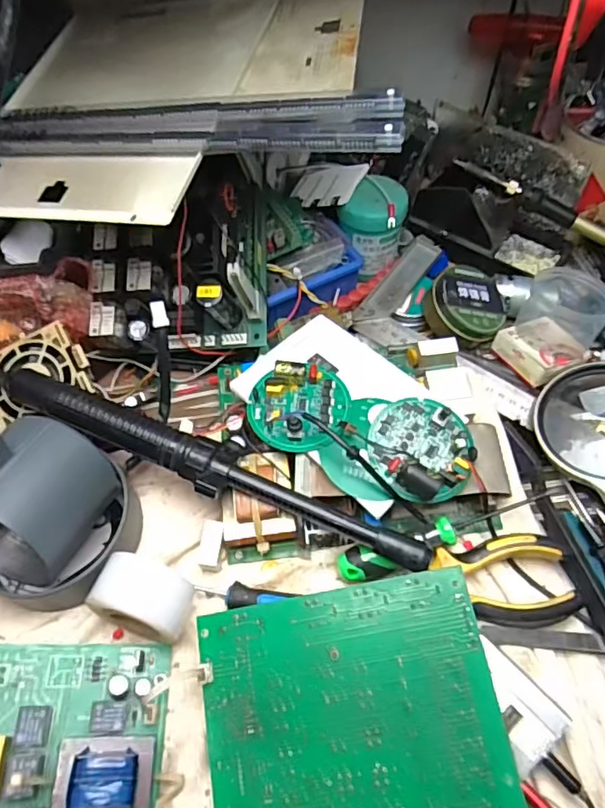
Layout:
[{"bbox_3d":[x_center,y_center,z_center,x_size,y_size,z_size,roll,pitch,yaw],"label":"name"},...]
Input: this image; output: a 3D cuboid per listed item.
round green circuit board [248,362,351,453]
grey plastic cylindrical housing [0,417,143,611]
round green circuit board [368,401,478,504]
[{"bbox_3d":[-0.002,0.000,0.388,0.069,0.023,0.059,-9,57,-5],"label":"round green circuit board"},{"bbox_3d":[-0.163,0.064,0.349,0.078,0.108,0.102,33,63,20],"label":"grey plastic cylindrical housing"},{"bbox_3d":[0.079,0.030,0.377,0.068,0.024,0.068,0,57,0],"label":"round green circuit board"}]

